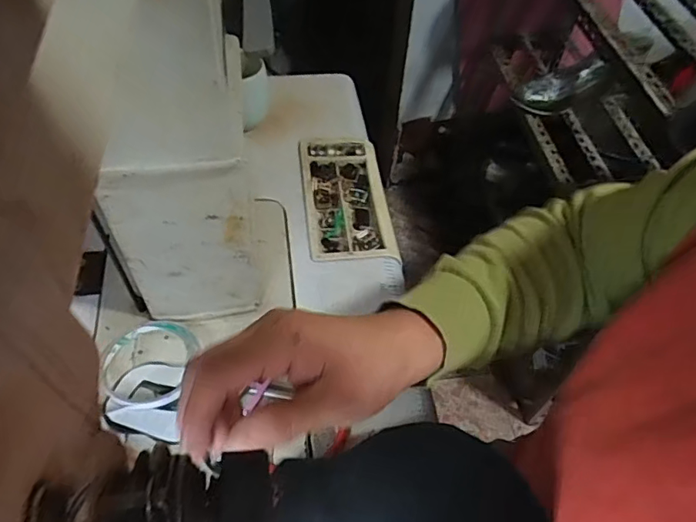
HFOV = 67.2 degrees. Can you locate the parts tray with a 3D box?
[{"bbox_3d":[-0.002,-0.075,0.605,0.098,0.028,0.182,-5,55,-5],"label":"parts tray"}]

